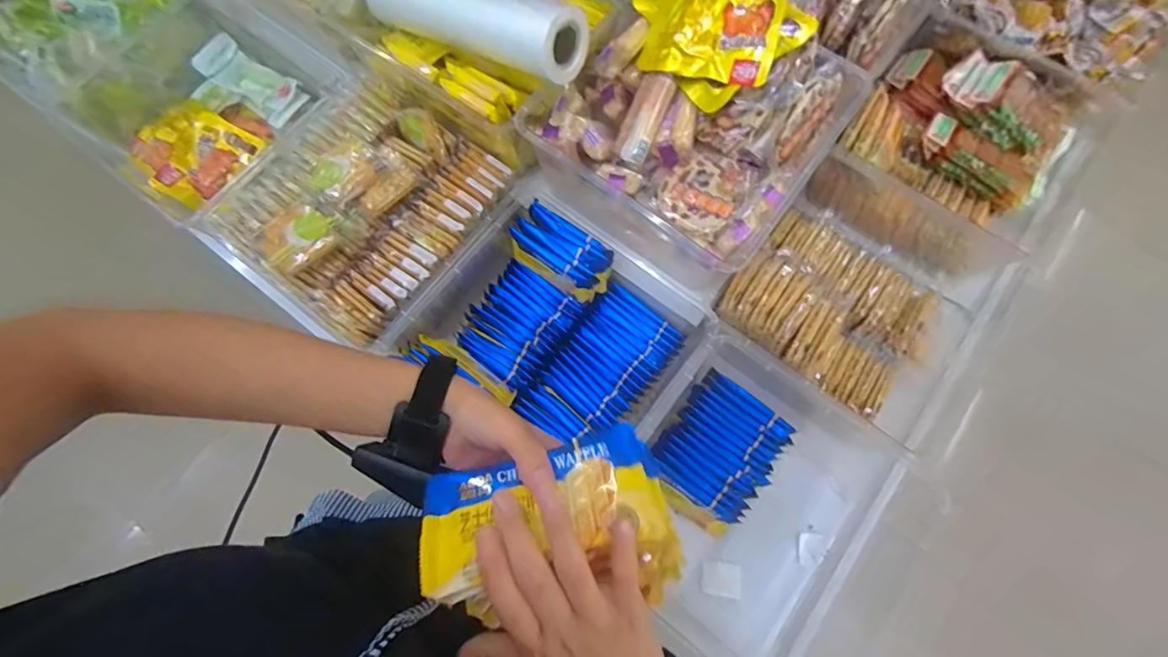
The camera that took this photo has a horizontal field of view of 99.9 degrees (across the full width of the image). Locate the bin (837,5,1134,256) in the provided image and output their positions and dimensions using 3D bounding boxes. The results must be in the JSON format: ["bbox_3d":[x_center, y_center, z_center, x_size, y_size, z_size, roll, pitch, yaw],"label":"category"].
[{"bbox_3d":[0.536,-0.264,0.699,0.283,0.114,0.267,36,78,10],"label":"bin"}]

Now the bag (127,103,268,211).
[{"bbox_3d":[-0.569,-0.257,0.714,0.131,0.051,0.141,33,77,9],"label":"bag"}]

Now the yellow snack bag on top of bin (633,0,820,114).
[{"bbox_3d":[0.135,-0.326,0.531,0.176,0.046,0.140,44,104,9],"label":"yellow snack bag on top of bin"}]

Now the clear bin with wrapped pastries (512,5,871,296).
[{"bbox_3d":[0.119,-0.233,0.564,0.284,0.121,0.281,36,78,10],"label":"clear bin with wrapped pastries"}]

